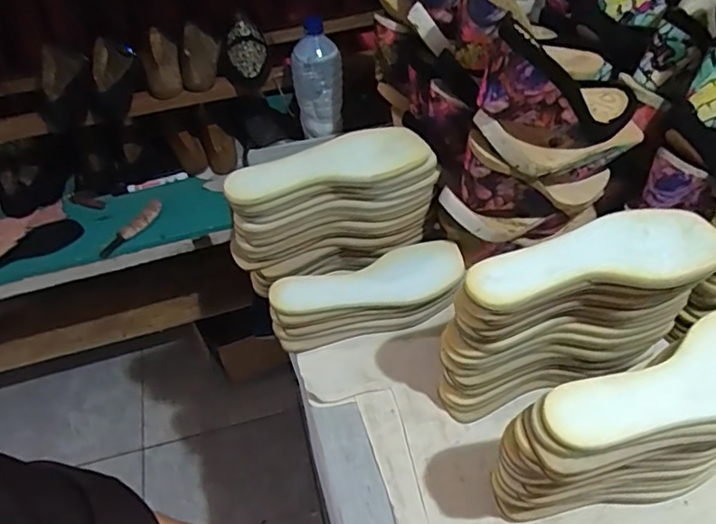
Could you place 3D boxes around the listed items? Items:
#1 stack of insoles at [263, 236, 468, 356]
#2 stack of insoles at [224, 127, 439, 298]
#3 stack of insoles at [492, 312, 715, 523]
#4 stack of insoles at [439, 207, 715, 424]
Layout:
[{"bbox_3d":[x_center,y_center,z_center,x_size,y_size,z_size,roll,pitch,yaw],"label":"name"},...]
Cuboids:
[{"bbox_3d":[0.014,0.042,0.715,0.246,0.082,0.082,-16,49,-11],"label":"stack of insoles"},{"bbox_3d":[-0.029,-0.058,0.706,0.251,0.164,0.083,-23,51,-16],"label":"stack of insoles"},{"bbox_3d":[0.254,0.158,0.502,0.250,0.216,0.078,-18,50,-12],"label":"stack of insoles"},{"bbox_3d":[0.215,0.063,0.592,0.255,0.215,0.080,-13,49,-8],"label":"stack of insoles"}]

